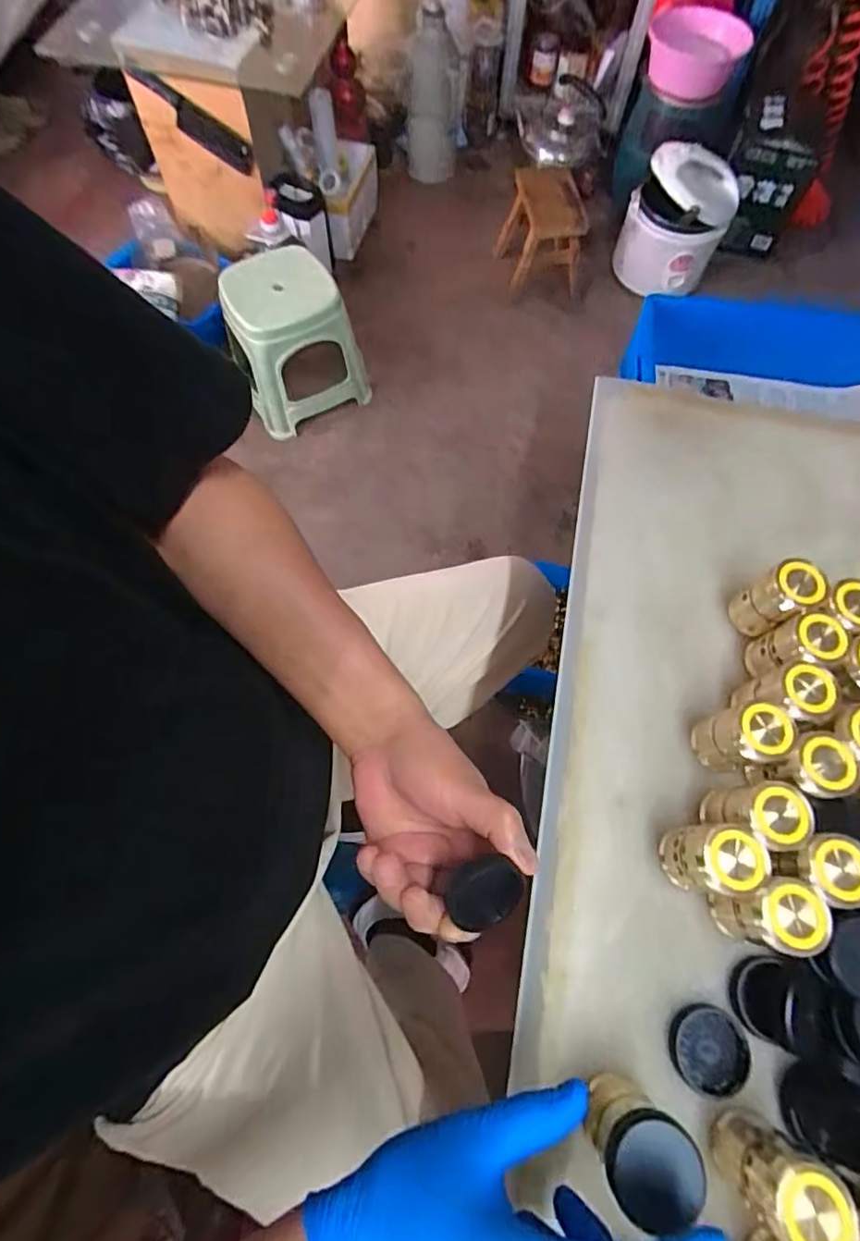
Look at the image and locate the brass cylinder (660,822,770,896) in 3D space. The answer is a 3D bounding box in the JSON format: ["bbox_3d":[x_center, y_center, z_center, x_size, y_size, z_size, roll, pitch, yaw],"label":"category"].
[{"bbox_3d":[0.170,0.145,0.341,0.036,0.076,0.038,0,69,-1],"label":"brass cylinder"}]

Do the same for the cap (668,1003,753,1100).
[{"bbox_3d":[0.164,0.252,0.327,0.044,0.010,0.042,3,69,0],"label":"cap"}]

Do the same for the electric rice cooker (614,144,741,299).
[{"bbox_3d":[0.648,-1.053,1.478,0.253,0.313,0.243,24,70,8],"label":"electric rice cooker"}]

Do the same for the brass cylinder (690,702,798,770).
[{"bbox_3d":[0.204,0.078,0.370,0.035,0.072,0.034,0,69,-1],"label":"brass cylinder"}]

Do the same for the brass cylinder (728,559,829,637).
[{"bbox_3d":[0.253,-0.016,0.407,0.032,0.065,0.035,0,69,-1],"label":"brass cylinder"}]

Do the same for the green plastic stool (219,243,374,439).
[{"bbox_3d":[-0.346,-0.673,1.365,0.289,0.299,0.279,-31,73,-12],"label":"green plastic stool"}]

